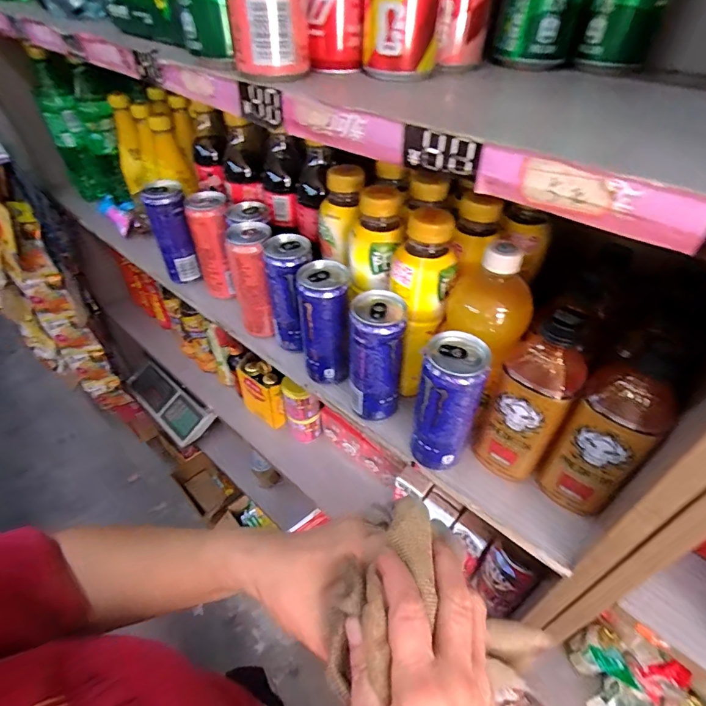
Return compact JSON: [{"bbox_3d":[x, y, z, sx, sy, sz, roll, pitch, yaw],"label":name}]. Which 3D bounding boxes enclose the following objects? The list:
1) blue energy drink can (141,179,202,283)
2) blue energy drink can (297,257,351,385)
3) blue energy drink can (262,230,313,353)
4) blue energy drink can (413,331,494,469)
[{"bbox_3d":[-0.266,-0.175,0.635,0.054,0.137,0.049,-17,47,-17],"label":"blue energy drink can"},{"bbox_3d":[-0.030,-0.032,0.492,0.052,0.137,0.057,0,44,0],"label":"blue energy drink can"},{"bbox_3d":[-0.075,-0.072,0.530,0.057,0.139,0.058,0,44,0],"label":"blue energy drink can"},{"bbox_3d":[0.090,0.053,0.408,0.053,0.145,0.051,0,44,0],"label":"blue energy drink can"}]

